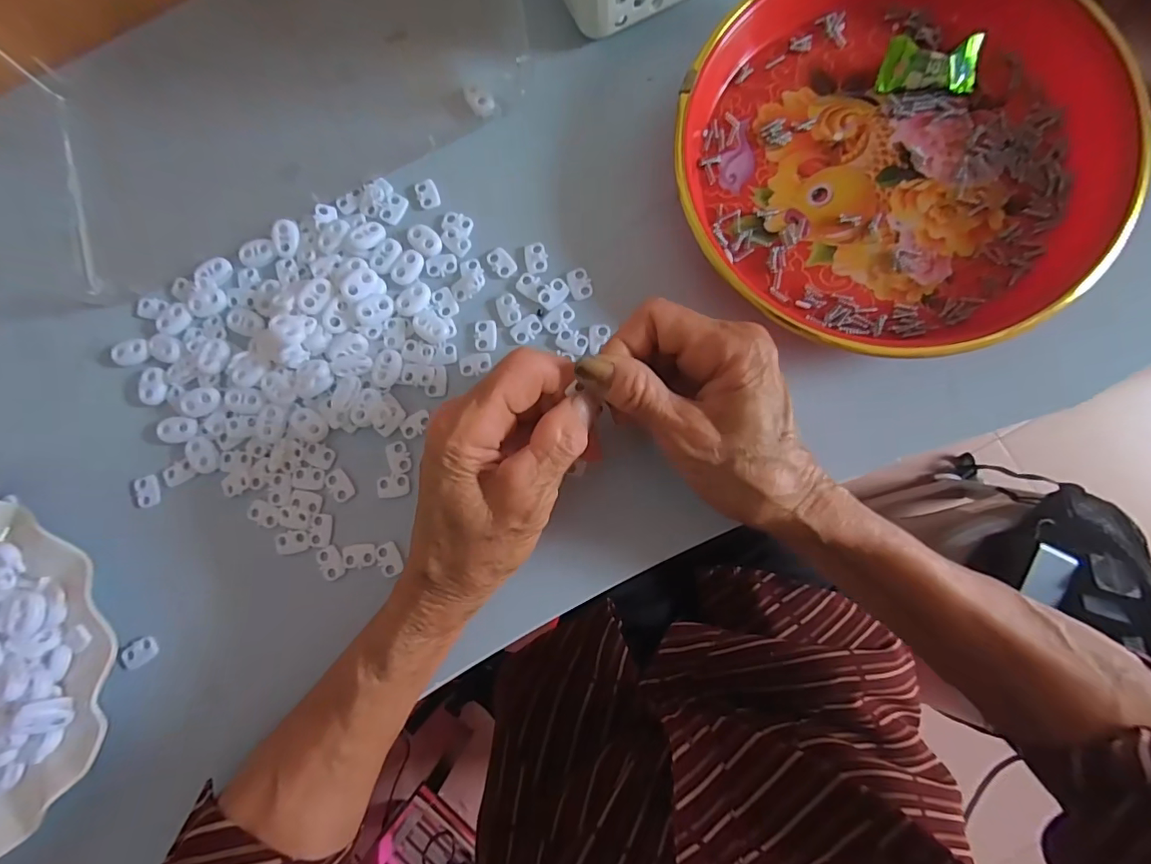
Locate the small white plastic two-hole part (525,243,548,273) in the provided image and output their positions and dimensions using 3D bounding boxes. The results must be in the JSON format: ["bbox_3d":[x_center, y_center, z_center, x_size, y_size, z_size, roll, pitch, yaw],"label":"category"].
[{"bbox_3d":[-0.023,-0.101,0.288,0.013,0.004,0.018,-6,84,3],"label":"small white plastic two-hole part"}]

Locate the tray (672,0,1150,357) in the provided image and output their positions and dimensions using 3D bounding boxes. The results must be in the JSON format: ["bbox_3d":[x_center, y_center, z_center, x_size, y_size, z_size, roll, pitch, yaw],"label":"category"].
[{"bbox_3d":[0.167,-0.149,0.263,0.213,0.035,0.201,0,84,4],"label":"tray"}]

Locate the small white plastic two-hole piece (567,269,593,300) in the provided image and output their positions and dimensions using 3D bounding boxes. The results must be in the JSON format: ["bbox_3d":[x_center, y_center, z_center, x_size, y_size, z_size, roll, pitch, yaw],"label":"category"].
[{"bbox_3d":[0.002,-0.085,0.285,0.012,0.004,0.018,-21,83,2],"label":"small white plastic two-hole piece"}]

